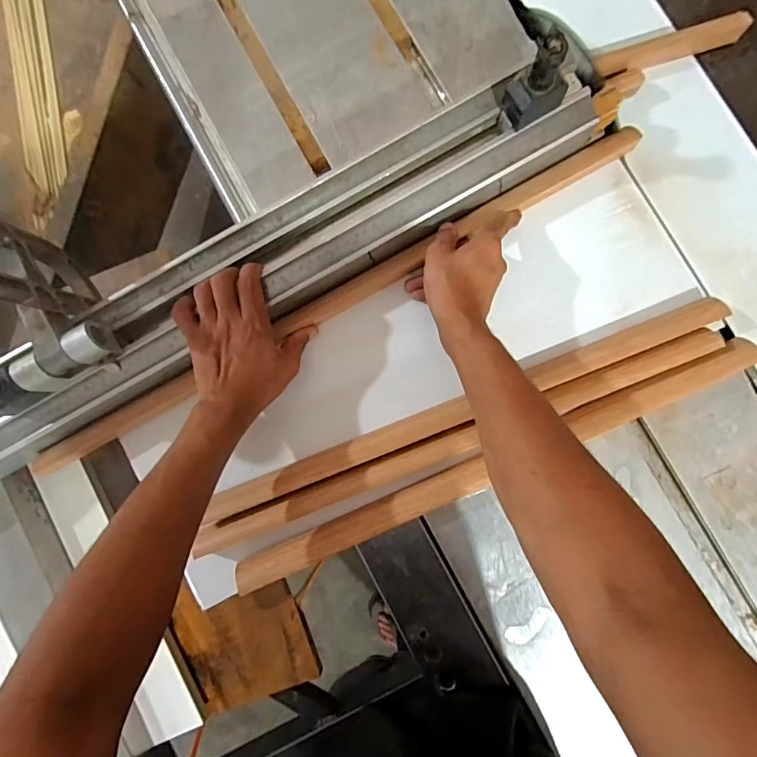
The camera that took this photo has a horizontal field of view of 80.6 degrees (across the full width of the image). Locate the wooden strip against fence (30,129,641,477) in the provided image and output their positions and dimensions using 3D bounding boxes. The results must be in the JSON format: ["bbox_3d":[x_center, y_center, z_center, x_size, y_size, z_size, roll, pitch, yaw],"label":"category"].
[{"bbox_3d":[-0.051,-0.074,0.468,0.705,0.040,0.029,-28,85,2],"label":"wooden strip against fence"}]

